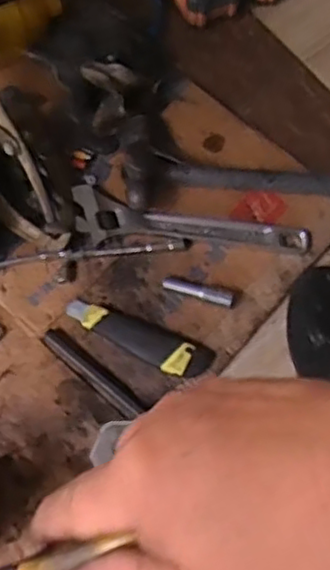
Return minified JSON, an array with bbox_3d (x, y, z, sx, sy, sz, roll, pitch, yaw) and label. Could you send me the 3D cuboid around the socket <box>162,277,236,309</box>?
[{"bbox_3d":[0.038,0.008,0.752,0.084,0.018,0.018,19,72,2],"label":"socket"}]

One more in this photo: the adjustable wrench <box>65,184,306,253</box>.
[{"bbox_3d":[0.029,-0.061,0.769,0.275,0.024,0.063,11,72,-1],"label":"adjustable wrench"}]

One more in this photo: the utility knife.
[{"bbox_3d":[-0.028,0.058,0.728,0.163,0.017,0.042,23,72,3],"label":"utility knife"}]

